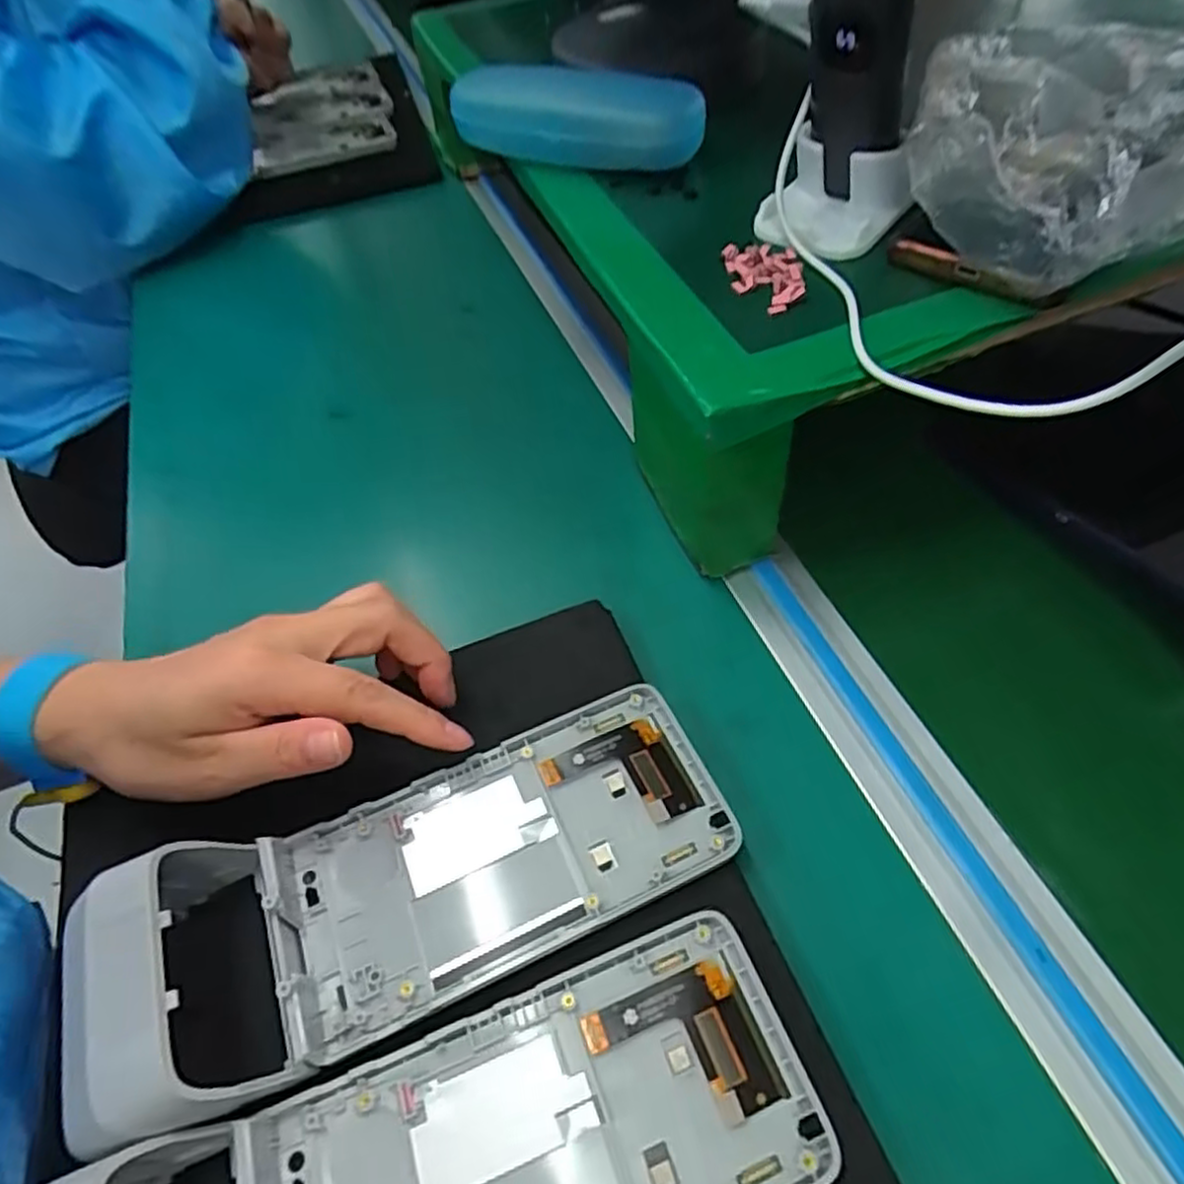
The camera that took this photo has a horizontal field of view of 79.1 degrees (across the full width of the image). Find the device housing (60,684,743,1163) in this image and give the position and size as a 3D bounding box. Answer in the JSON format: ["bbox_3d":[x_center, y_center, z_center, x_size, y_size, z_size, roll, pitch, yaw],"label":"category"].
[{"bbox_3d":[-0.059,0.099,0.255,0.226,0.045,0.085,-24,55,-13],"label":"device housing"}]

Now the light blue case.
[{"bbox_3d":[-0.011,-0.283,0.429,0.157,0.042,0.053,20,59,21],"label":"light blue case"}]

